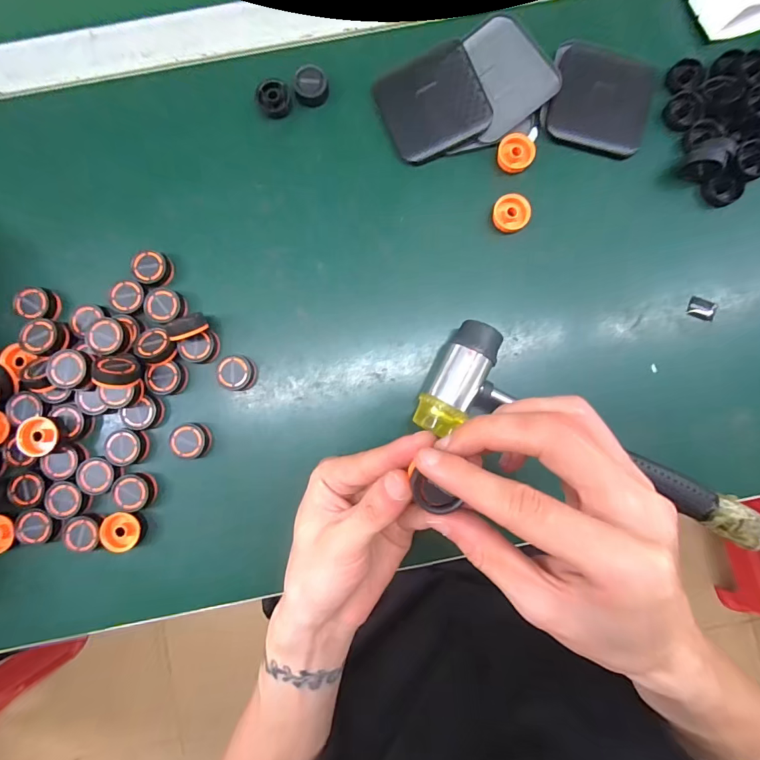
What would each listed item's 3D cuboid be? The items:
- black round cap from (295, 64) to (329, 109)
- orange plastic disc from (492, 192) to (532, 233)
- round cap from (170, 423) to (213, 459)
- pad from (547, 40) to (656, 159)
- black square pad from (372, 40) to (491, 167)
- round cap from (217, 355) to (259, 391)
[{"bbox_3d":[-0.050,-0.215,0.283,0.023,0.012,0.023,0,89,-1],"label":"black round cap"},{"bbox_3d":[0.096,-0.122,0.282,0.026,0.009,0.025,0,89,-1],"label":"orange plastic disc"},{"bbox_3d":[-0.133,0.043,0.272,0.025,0.013,0.024,0,89,-1],"label":"round cap"},{"bbox_3d":[0.163,-0.208,0.285,0.073,0.008,0.070,15,89,-1],"label":"pad"},{"bbox_3d":[0.039,-0.204,0.283,0.072,0.009,0.068,-24,89,-2],"label":"black square pad"},{"bbox_3d":[-0.101,-0.005,0.273,0.027,0.007,0.024,3,89,-1],"label":"round cap"}]

